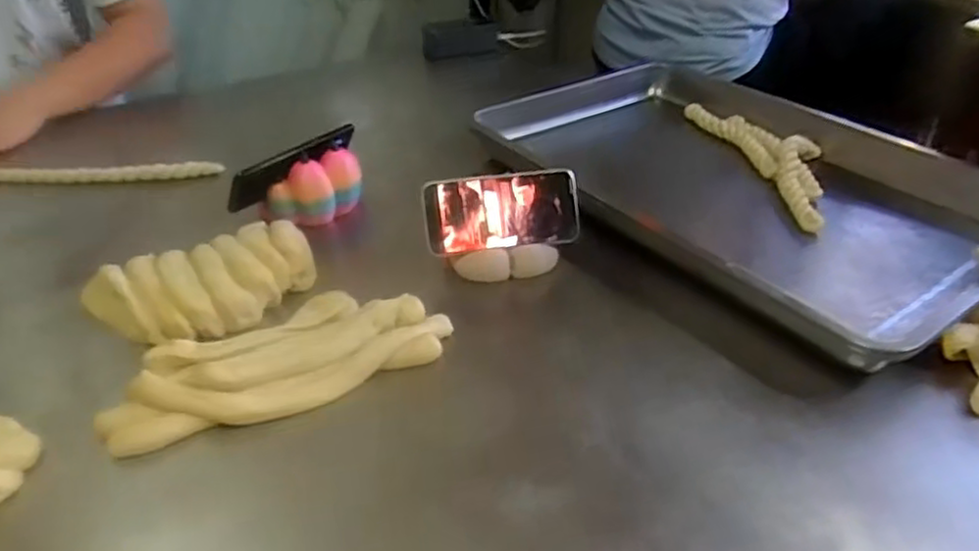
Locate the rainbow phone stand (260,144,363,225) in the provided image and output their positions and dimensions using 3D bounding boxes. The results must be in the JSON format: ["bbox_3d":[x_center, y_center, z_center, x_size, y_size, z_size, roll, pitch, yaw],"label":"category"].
[{"bbox_3d":[-0.190,-0.095,0.769,0.109,0.067,0.053,-20,41,-26],"label":"rainbow phone stand"}]

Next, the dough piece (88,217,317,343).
[{"bbox_3d":[-0.262,0.006,0.661,0.192,0.033,0.111,-19,44,-25],"label":"dough piece"}]

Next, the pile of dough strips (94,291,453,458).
[{"bbox_3d":[-0.170,0.060,0.577,0.264,0.027,0.119,-19,43,-24],"label":"pile of dough strips"}]

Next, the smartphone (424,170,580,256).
[{"bbox_3d":[0.013,-0.064,0.708,0.152,0.073,0.008,-7,2,-10],"label":"smartphone"}]

